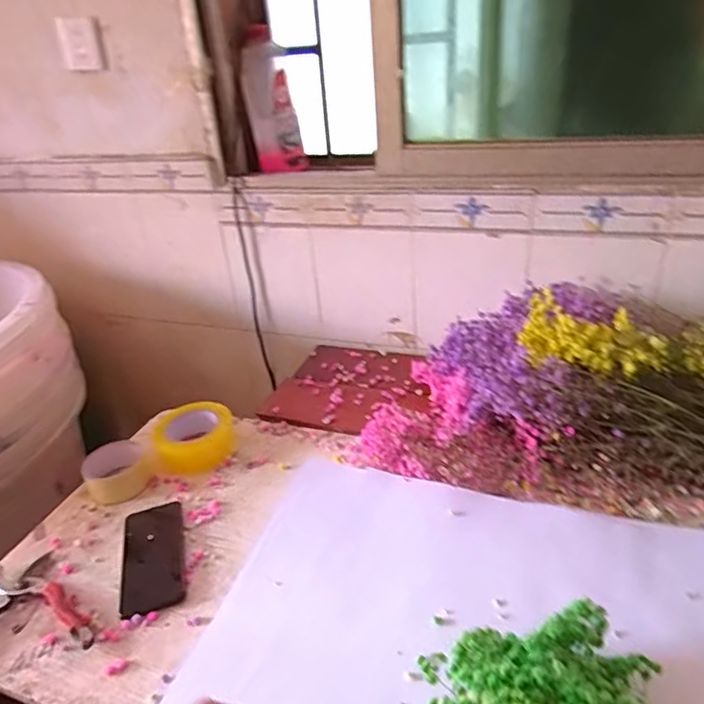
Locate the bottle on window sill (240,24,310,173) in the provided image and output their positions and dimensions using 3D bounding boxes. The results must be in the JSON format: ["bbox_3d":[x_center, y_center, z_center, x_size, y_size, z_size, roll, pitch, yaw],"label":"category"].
[{"bbox_3d":[-0.159,-0.498,1.118,0.108,0.248,0.107,-6,29,-3],"label":"bottle on window sill"}]

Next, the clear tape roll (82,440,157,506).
[{"bbox_3d":[-0.345,0.173,0.816,0.083,0.043,0.087,-3,29,2],"label":"clear tape roll"}]

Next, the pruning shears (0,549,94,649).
[{"bbox_3d":[-0.384,0.291,0.636,0.172,0.019,0.157,-12,30,-13],"label":"pruning shears"}]

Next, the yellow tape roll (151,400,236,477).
[{"bbox_3d":[-0.248,0.131,0.868,0.118,0.048,0.120,-3,29,2],"label":"yellow tape roll"}]

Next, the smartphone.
[{"bbox_3d":[-0.248,0.253,0.692,0.077,0.008,0.160,-12,30,-14],"label":"smartphone"}]

